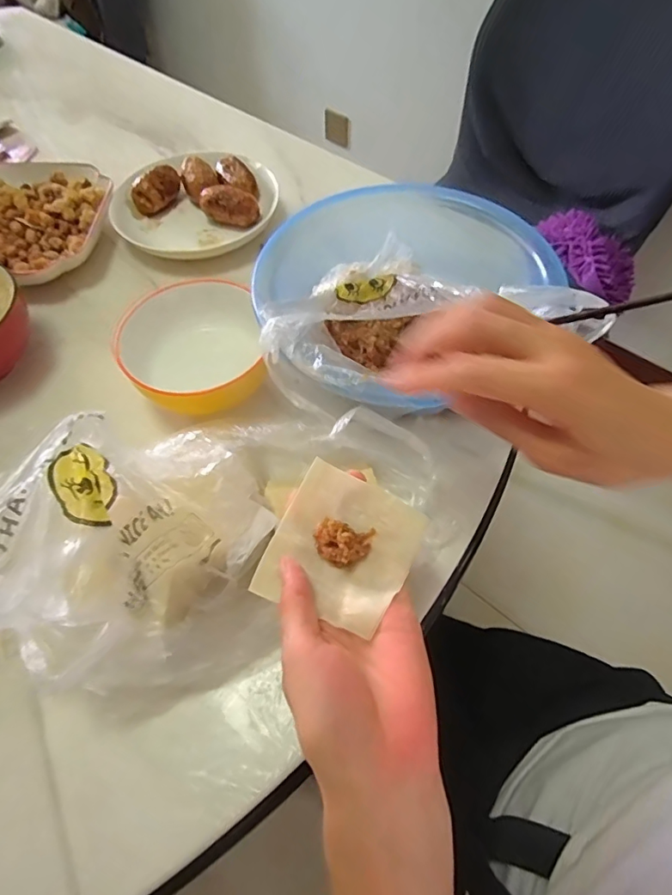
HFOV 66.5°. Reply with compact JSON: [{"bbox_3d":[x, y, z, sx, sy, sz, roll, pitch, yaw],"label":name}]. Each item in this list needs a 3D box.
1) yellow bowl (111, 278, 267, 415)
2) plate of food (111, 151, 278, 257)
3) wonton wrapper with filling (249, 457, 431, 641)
[{"bbox_3d":[-0.119,-0.081,0.431,0.109,0.058,0.111,-8,59,-5],"label":"yellow bowl"},{"bbox_3d":[-0.158,-0.275,0.576,0.181,0.043,0.148,-29,63,-17],"label":"plate of food"},{"bbox_3d":[0.004,0.055,0.289,0.076,0.024,0.079,22,61,13],"label":"wonton wrapper with filling"}]

